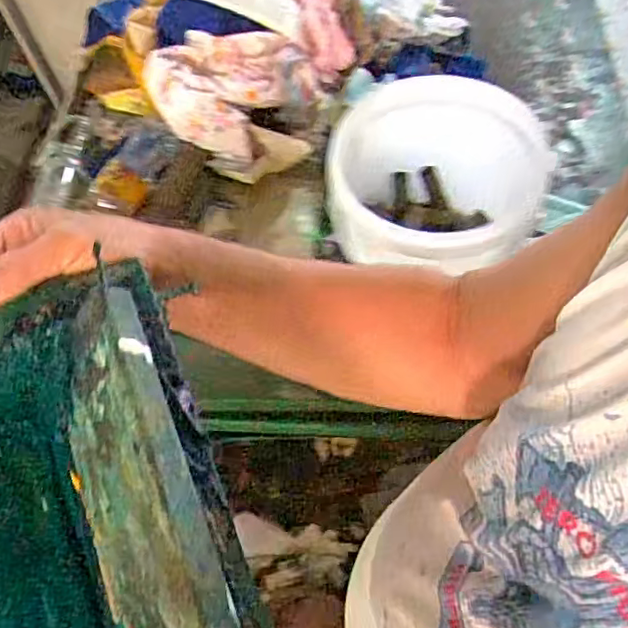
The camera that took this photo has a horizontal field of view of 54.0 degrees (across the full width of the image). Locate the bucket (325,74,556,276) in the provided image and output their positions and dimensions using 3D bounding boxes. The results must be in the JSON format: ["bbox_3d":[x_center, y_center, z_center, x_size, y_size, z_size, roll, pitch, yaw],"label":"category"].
[{"bbox_3d":[0.121,-0.114,0.644,0.183,0.163,0.202,-10,59,0],"label":"bucket"}]

